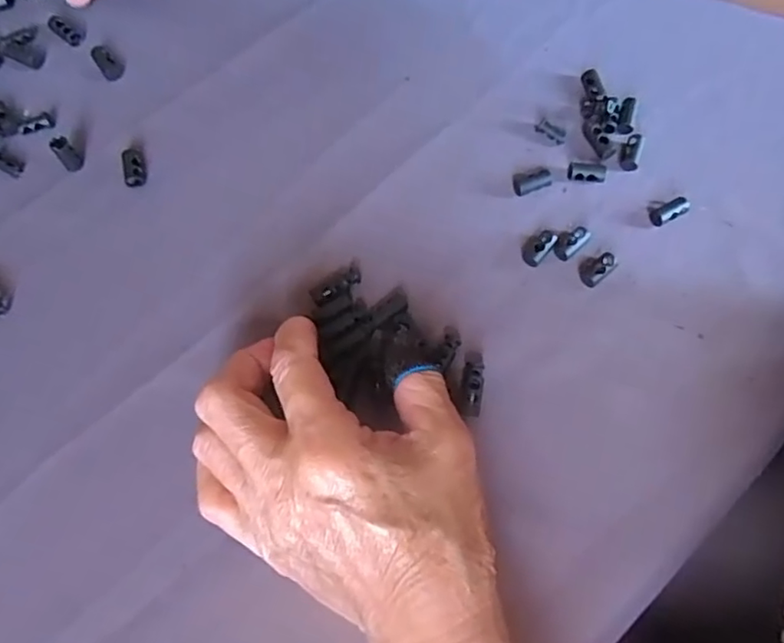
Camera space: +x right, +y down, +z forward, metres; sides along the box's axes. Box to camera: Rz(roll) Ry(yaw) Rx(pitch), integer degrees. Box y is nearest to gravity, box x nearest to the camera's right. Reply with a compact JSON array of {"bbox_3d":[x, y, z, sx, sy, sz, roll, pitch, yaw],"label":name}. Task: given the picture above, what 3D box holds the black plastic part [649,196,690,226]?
[{"bbox_3d":[0.141,-0.057,0.309,0.018,0.008,0.010,-23,74,-9],"label":"black plastic part"}]

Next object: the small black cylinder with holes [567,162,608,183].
[{"bbox_3d":[0.101,-0.077,0.315,0.019,0.009,0.007,10,72,2],"label":"small black cylinder with holes"}]

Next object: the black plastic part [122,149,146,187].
[{"bbox_3d":[-0.133,-0.079,0.311,0.010,0.007,0.019,-13,72,-6],"label":"black plastic part"}]

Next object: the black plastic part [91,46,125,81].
[{"bbox_3d":[-0.156,-0.143,0.332,0.012,0.008,0.021,-36,76,-12],"label":"black plastic part"}]

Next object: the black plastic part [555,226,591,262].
[{"bbox_3d":[0.089,-0.039,0.303,0.019,0.008,0.010,-40,77,-13],"label":"black plastic part"}]

